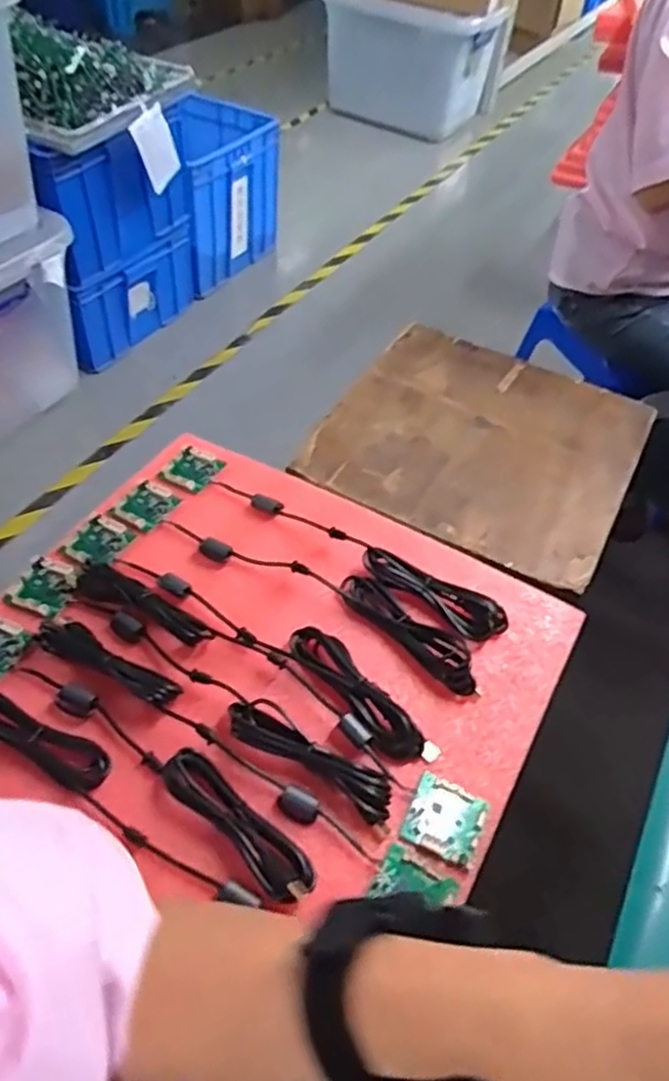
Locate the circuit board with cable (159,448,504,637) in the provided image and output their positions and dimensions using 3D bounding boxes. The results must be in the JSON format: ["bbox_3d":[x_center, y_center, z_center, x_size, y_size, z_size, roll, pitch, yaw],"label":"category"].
[{"bbox_3d":[-0.012,-0.006,0.721,0.396,0.024,0.052,29,54,20],"label":"circuit board with cable"}]

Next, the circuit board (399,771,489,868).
[{"bbox_3d":[0.088,0.222,0.560,0.058,0.009,0.056,21,51,13],"label":"circuit board"}]

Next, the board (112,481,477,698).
[{"bbox_3d":[-0.044,0.030,0.694,0.405,0.028,0.059,26,52,17],"label":"board"}]

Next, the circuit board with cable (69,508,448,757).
[{"bbox_3d":[-0.085,0.077,0.654,0.405,0.019,0.071,27,53,18],"label":"circuit board with cable"}]

